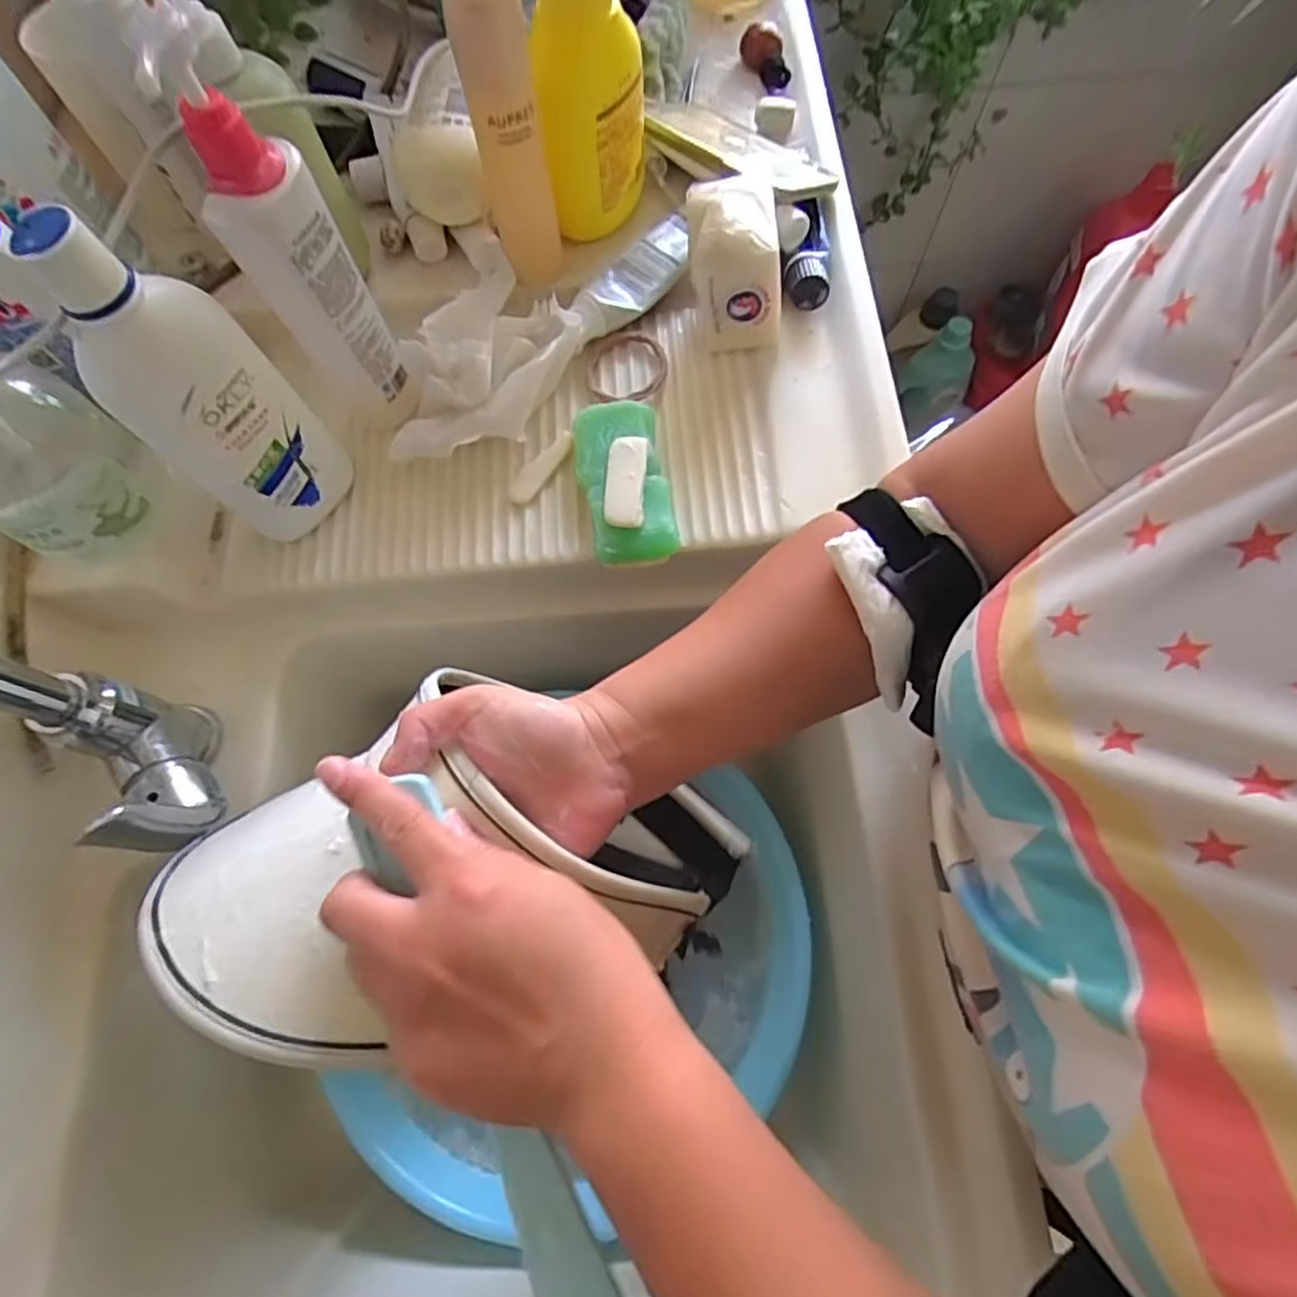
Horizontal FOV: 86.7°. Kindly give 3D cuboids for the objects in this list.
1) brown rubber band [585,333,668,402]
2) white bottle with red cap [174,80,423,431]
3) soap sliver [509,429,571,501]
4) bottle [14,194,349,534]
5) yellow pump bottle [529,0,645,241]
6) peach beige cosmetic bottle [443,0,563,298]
[{"bbox_3d":[-0.016,-0.193,0.470,0.059,0.007,0.064,-2,64,3],"label":"brown rubber band"},{"bbox_3d":[-0.187,-0.201,0.386,0.054,0.179,0.041,-25,71,-7],"label":"white bottle with red cap"},{"bbox_3d":[-0.069,-0.119,0.447,0.013,0.004,0.058,35,75,13],"label":"soap sliver"},{"bbox_3d":[-0.228,-0.128,0.363,0.047,0.190,0.074,40,76,14],"label":"bottle"},{"bbox_3d":[-0.035,-0.350,0.427,0.062,0.167,0.079,-3,70,0],"label":"yellow pump bottle"},{"bbox_3d":[-0.085,-0.305,0.420,0.037,0.174,0.040,0,70,1],"label":"peach beige cosmetic bottle"}]

